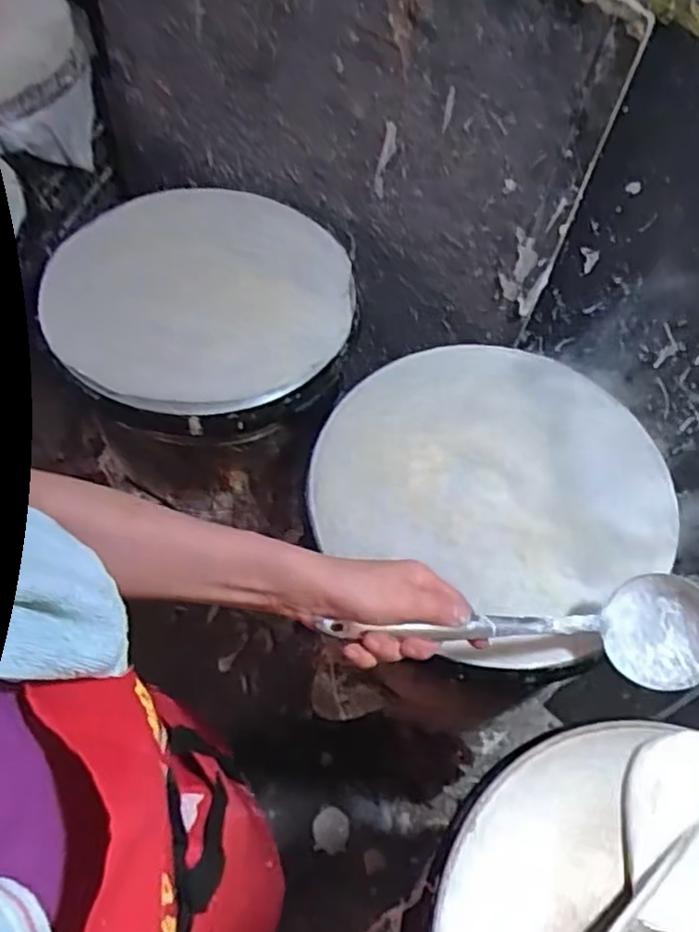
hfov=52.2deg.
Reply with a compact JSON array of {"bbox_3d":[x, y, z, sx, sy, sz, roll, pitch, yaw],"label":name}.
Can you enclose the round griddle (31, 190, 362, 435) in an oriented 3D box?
[{"bbox_3d":[-0.180,-0.219,0.903,0.374,0.064,0.392,15,59,5],"label":"round griddle"}]

